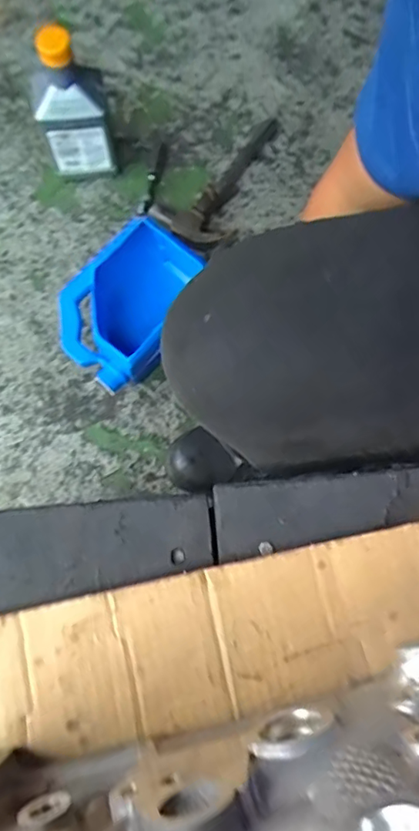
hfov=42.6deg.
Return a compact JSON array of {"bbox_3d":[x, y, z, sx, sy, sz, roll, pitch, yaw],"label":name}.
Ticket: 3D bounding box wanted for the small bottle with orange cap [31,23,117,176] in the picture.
[{"bbox_3d":[-0.197,-0.434,0.770,0.091,0.213,0.090,-12,75,-6],"label":"small bottle with orange cap"}]

